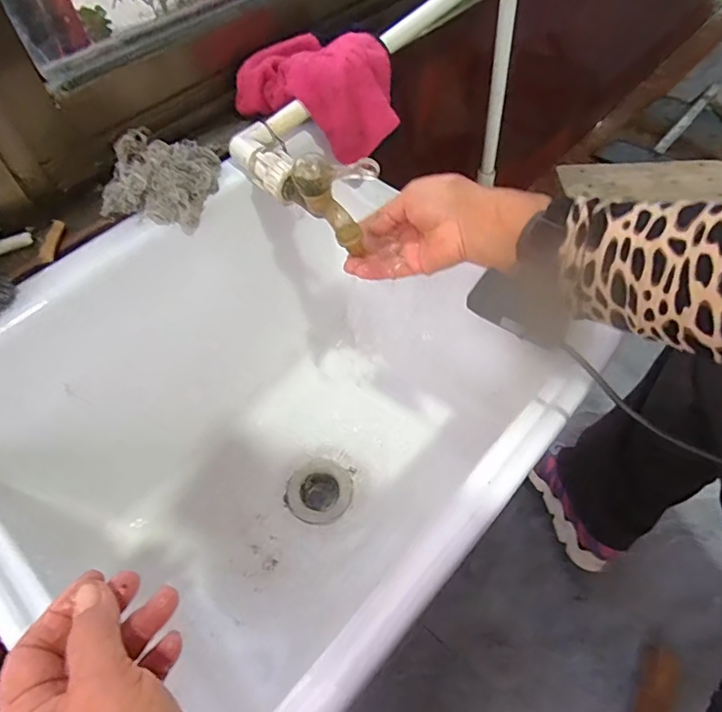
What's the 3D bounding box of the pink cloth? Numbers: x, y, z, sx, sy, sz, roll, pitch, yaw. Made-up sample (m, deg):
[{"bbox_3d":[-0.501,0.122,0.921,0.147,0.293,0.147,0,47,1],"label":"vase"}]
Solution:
[{"bbox_3d":[-0.041,-0.287,0.550,0.161,0.078,0.096,21,59,17],"label":"pink cloth"}]

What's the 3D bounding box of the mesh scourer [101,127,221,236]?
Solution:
[{"bbox_3d":[-0.190,-0.171,0.487,0.100,0.047,0.102,9,57,9],"label":"mesh scourer"}]

